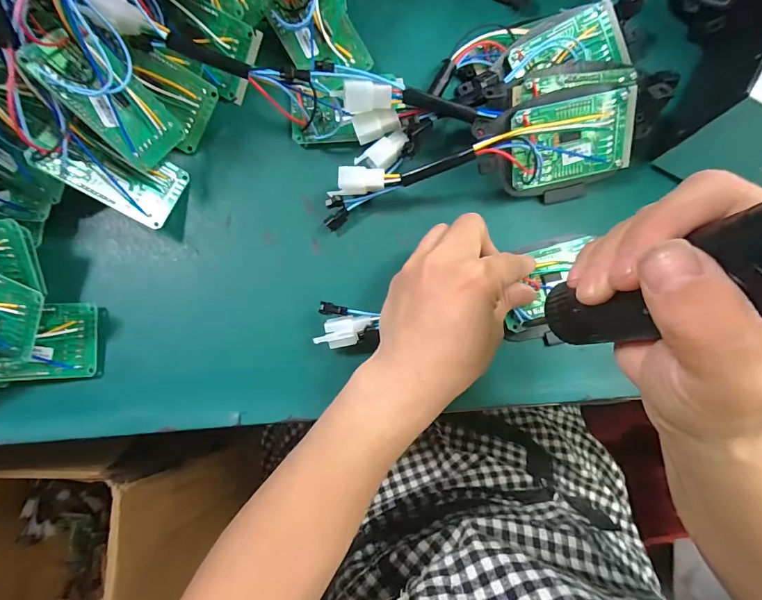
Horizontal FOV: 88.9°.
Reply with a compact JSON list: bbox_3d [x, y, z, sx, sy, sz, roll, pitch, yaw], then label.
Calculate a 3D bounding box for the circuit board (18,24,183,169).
[{"bbox_3d":[-0.159,-0.118,0.230,0.010,0.076,0.044,-1,52,38],"label":"circuit board"}]

